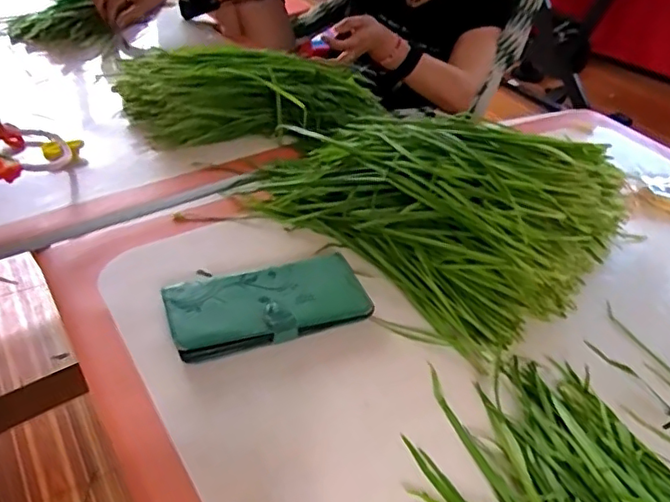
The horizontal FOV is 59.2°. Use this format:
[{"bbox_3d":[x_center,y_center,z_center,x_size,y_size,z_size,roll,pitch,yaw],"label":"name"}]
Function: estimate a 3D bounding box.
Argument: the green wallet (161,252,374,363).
[{"bbox_3d":[-0.055,0.044,0.492,0.160,0.019,0.076,-13,42,-21],"label":"green wallet"}]

